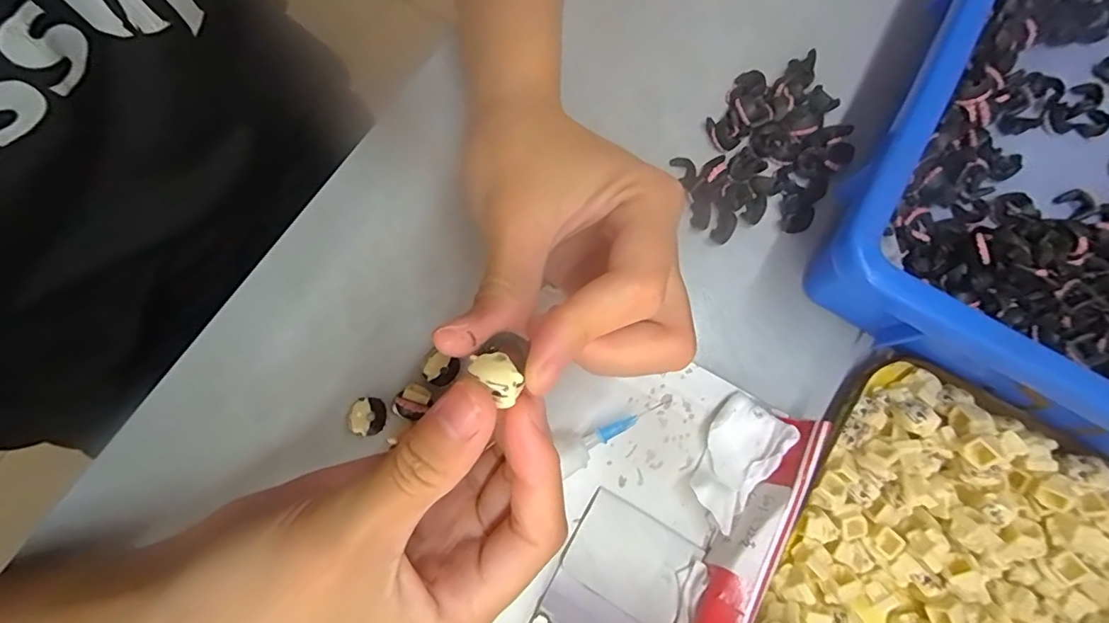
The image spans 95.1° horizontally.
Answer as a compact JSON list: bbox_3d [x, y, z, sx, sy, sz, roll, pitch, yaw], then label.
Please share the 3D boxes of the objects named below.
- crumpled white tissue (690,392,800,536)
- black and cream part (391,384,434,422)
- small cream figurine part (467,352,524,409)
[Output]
[{"bbox_3d":[0.077,0.063,0.219,0.030,0.018,0.052,40,78,6],"label":"crumpled white tissue"},{"bbox_3d":[-0.062,0.040,0.221,0.012,0.012,0.017,41,78,6],"label":"black and cream part"},{"bbox_3d":[-0.015,0.016,0.131,0.009,0.006,0.015,-39,79,-9],"label":"small cream figurine part"}]

